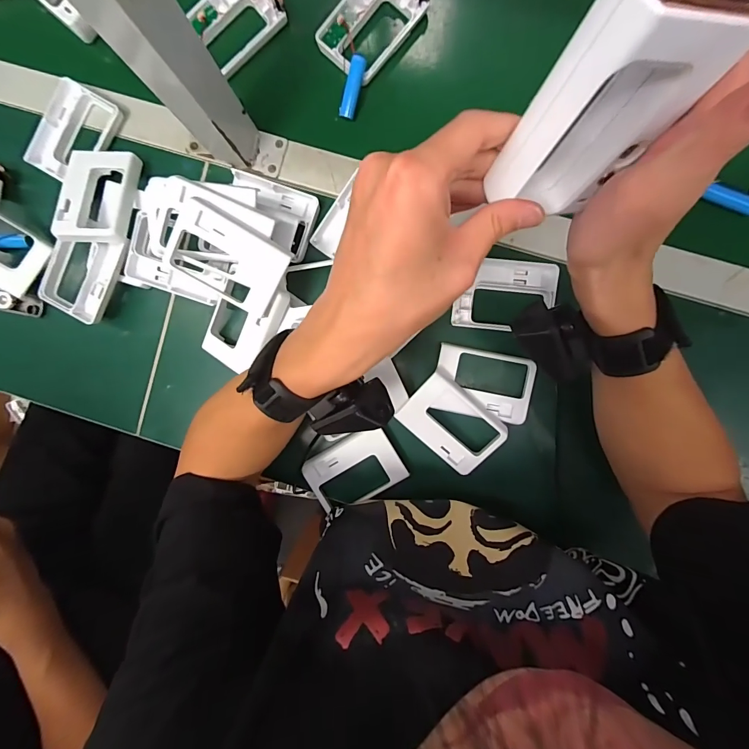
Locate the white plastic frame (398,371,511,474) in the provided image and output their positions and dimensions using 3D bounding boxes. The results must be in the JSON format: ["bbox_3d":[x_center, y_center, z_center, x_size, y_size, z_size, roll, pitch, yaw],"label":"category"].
[{"bbox_3d":[0.075,0.047,0.363,0.092,0.021,0.064,42,95,0],"label":"white plastic frame"}]

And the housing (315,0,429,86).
[{"bbox_3d":[-0.003,-0.339,0.361,0.068,0.025,0.102,40,95,0],"label":"housing"}]

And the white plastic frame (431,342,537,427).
[{"bbox_3d":[0.106,0.009,0.362,0.092,0.015,0.064,11,89,-1],"label":"white plastic frame"}]

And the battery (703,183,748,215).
[{"bbox_3d":[0.332,-0.162,0.349,0.049,0.012,0.013,24,95,2],"label":"battery"}]

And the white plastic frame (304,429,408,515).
[{"bbox_3d":[-0.019,0.098,0.378,0.093,0.010,0.068,-30,91,5],"label":"white plastic frame"}]

